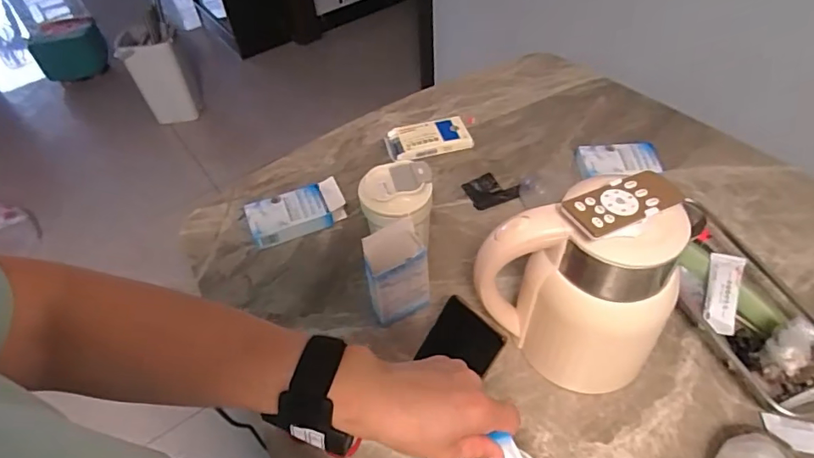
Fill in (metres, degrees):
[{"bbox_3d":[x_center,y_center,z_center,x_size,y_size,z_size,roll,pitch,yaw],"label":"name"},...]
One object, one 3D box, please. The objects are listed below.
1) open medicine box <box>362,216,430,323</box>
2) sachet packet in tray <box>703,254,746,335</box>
[{"bbox_3d":[-0.014,0.058,0.628,0.073,0.141,0.040,-24,51,-16],"label":"open medicine box"},{"bbox_3d":[0.376,0.076,0.611,0.034,0.009,0.094,9,75,36],"label":"sachet packet in tray"}]

